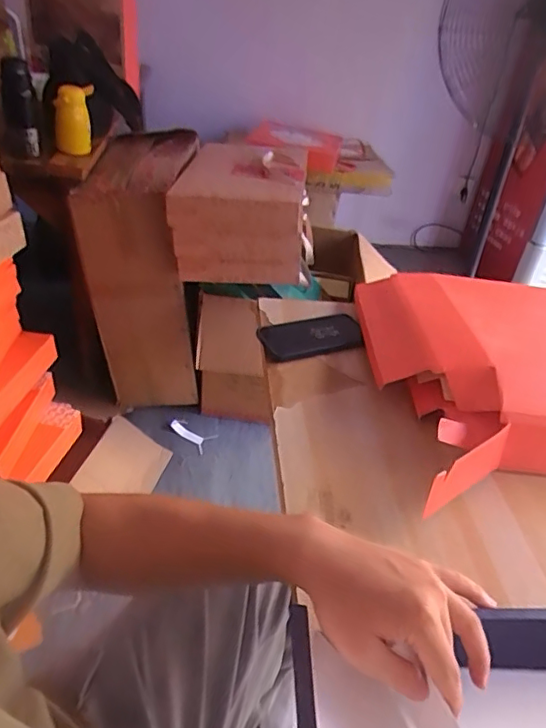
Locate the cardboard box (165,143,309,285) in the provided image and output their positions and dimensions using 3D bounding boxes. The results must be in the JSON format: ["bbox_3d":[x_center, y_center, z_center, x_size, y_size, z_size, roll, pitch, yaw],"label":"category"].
[{"bbox_3d":[-0.083,-0.408,1.539,0.317,0.250,0.429,8,37,0],"label":"cardboard box"}]

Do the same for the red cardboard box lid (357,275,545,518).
[{"bbox_3d":[0.394,0.016,0.760,0.498,0.085,0.526,7,37,0],"label":"red cardboard box lid"}]

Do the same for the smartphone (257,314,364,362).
[{"bbox_3d":[0.059,-0.041,0.833,0.160,0.012,0.089,-9,40,-16],"label":"smartphone"}]

